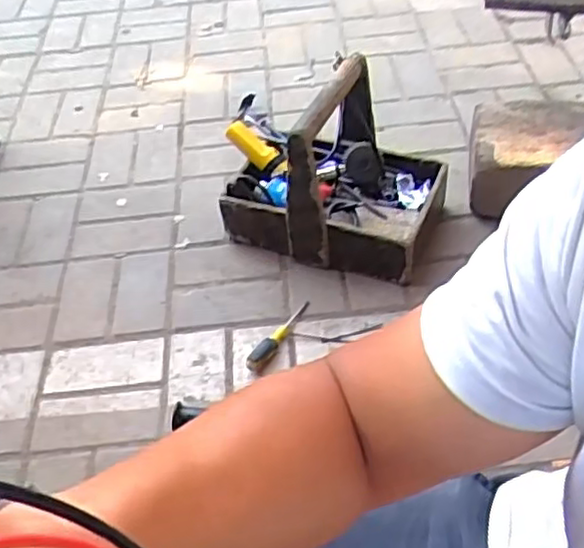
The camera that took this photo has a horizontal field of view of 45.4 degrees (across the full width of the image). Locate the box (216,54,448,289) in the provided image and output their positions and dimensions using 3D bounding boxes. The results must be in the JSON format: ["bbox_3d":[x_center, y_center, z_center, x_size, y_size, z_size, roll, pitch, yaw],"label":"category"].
[{"bbox_3d":[0.079,-0.204,1.213,0.355,0.261,0.285,15,49,19],"label":"box"}]

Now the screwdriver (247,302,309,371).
[{"bbox_3d":[-0.019,0.100,1.112,0.027,0.023,0.159,26,54,27],"label":"screwdriver"}]

